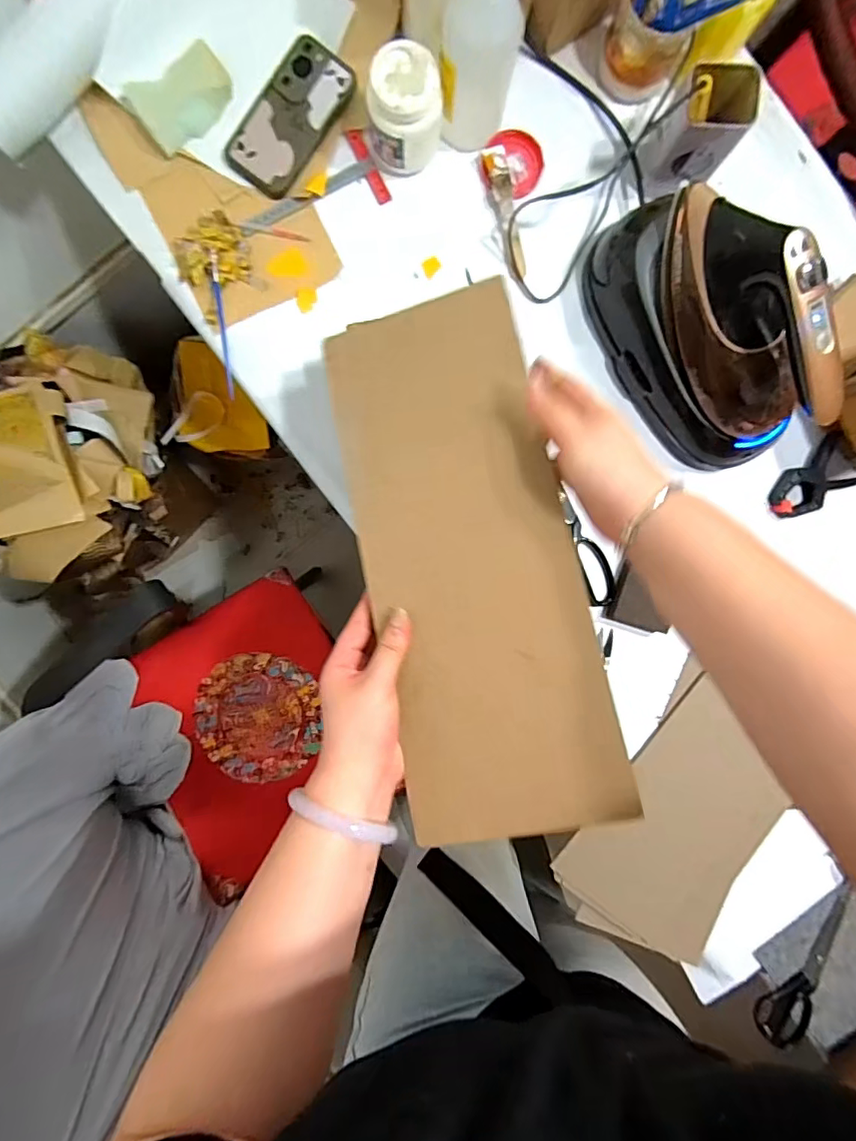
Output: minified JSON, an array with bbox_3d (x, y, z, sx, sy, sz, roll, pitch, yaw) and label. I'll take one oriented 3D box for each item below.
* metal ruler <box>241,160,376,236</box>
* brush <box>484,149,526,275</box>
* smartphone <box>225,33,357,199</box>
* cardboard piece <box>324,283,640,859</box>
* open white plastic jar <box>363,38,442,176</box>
[{"bbox_3d":[-0.137,-0.427,0.618,0.166,0.004,0.019,-29,84,-4],"label":"metal ruler"},{"bbox_3d":[0.092,-0.407,0.619,0.024,0.021,0.129,-16,94,-1],"label":"brush"},{"bbox_3d":[-0.153,-0.505,0.604,0.079,0.011,0.165,33,92,-4],"label":"smartphone"},{"bbox_3d":[0.029,-0.015,0.434,0.163,0.014,0.427,-14,82,10],"label":"cardboard piece"},{"bbox_3d":[-0.024,-0.480,0.572,0.071,0.094,0.071,0,93,-2],"label":"open white plastic jar"}]

